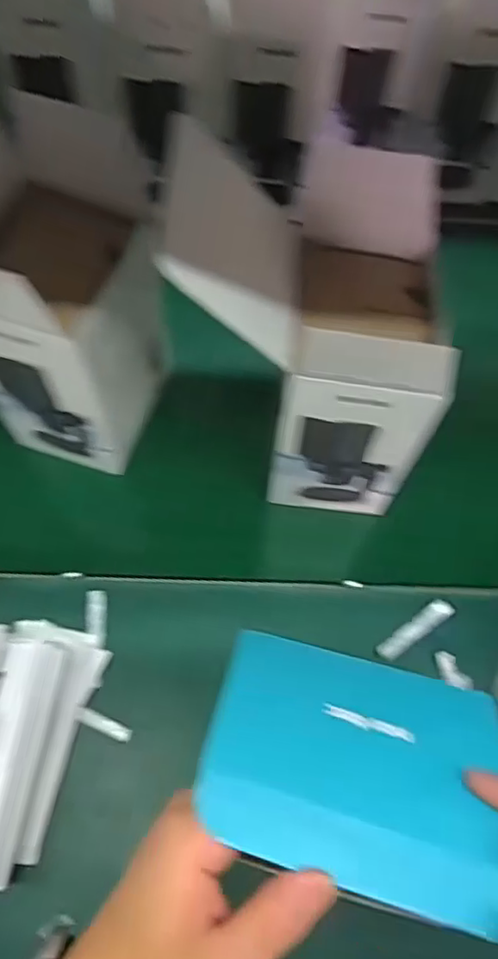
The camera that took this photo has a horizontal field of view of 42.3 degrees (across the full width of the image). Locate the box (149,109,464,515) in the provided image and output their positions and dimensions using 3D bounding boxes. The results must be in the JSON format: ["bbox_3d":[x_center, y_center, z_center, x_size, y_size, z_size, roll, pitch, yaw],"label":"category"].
[{"bbox_3d":[0.047,-0.113,0.560,0.206,0.298,0.172,3,65,1],"label":"box"}]

